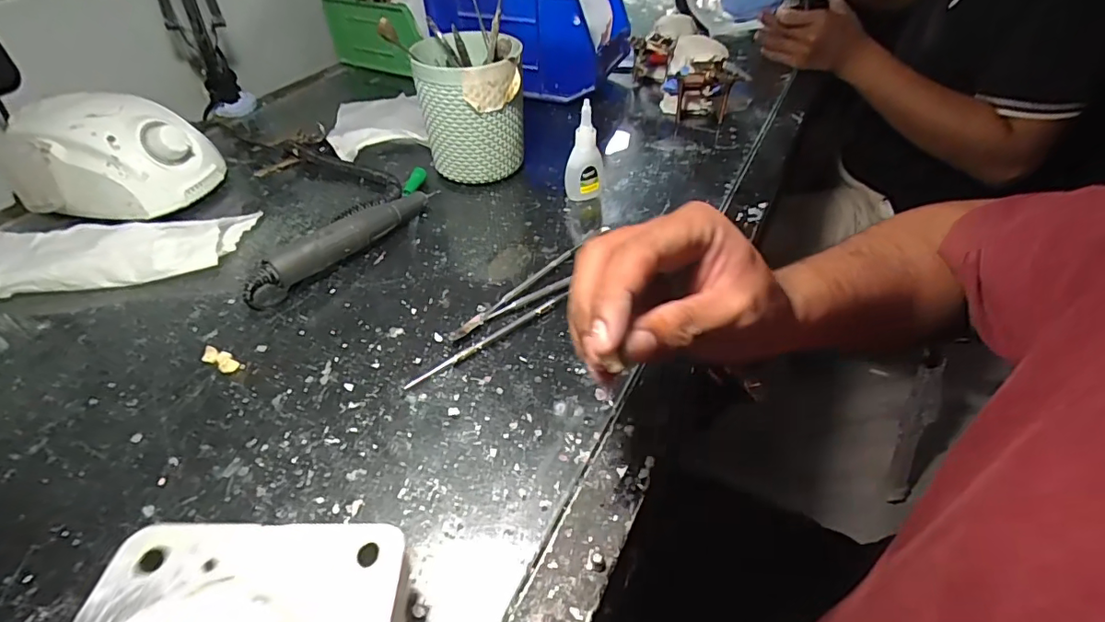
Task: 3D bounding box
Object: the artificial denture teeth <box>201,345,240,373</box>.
[{"bbox_3d":[-0.217,0.032,0.343,0.029,0.006,0.013,19,47,21],"label":"artificial denture teeth"}]

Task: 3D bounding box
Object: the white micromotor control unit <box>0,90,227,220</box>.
[{"bbox_3d":[-0.387,-0.136,0.471,0.143,0.085,0.106,-8,44,-7],"label":"white micromotor control unit"}]

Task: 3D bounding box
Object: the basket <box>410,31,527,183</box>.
[{"bbox_3d":[-0.072,-0.183,0.477,0.092,0.129,0.080,-6,44,-5],"label":"basket"}]

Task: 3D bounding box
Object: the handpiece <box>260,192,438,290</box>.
[{"bbox_3d":[-0.152,-0.065,0.426,0.020,0.032,0.157,28,52,24],"label":"handpiece"}]

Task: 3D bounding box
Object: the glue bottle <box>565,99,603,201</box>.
[{"bbox_3d":[0.029,-0.136,0.456,0.031,0.088,0.022,4,43,6],"label":"glue bottle"}]

